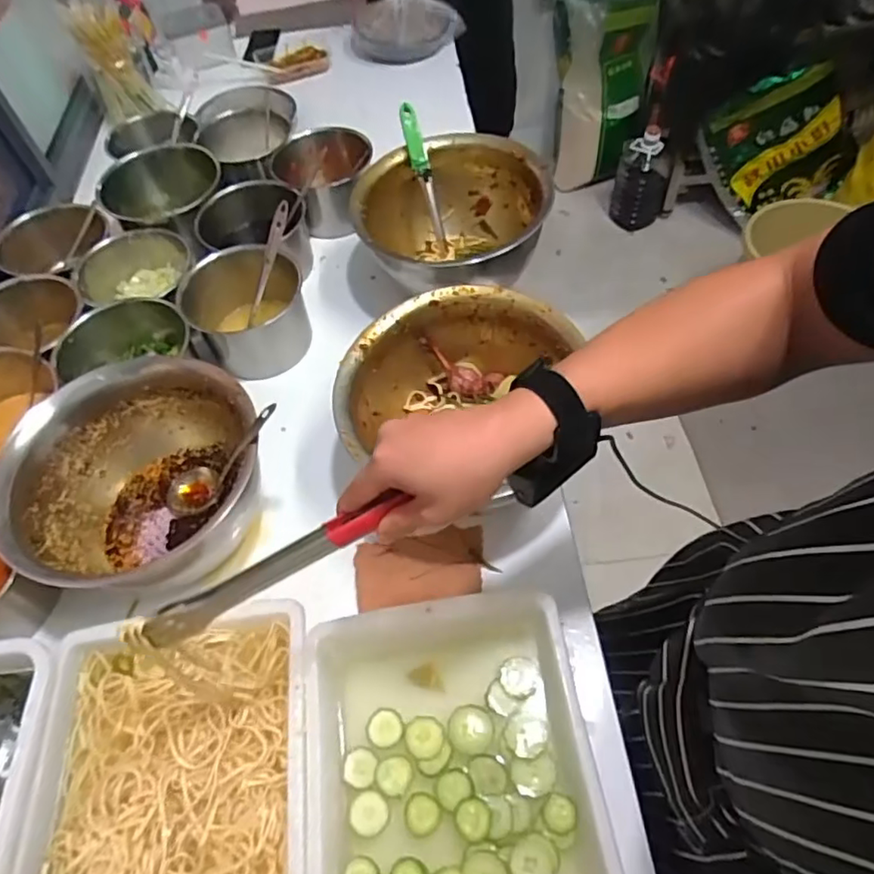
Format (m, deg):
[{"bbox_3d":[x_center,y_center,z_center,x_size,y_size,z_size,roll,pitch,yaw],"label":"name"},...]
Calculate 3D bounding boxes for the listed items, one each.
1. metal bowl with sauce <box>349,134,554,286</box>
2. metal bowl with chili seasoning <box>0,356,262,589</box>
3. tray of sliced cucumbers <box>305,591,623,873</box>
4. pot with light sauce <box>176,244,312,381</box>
[{"bbox_3d":[0.020,-0.310,0.909,0.269,0.156,0.264,-2,57,3],"label":"metal bowl with sauce"},{"bbox_3d":[-0.334,0.043,0.684,0.261,0.194,0.241,-2,57,3],"label":"metal bowl with chili seasoning"},{"bbox_3d":[0.015,0.314,0.537,0.246,0.070,0.311,-8,56,-1],"label":"tray of sliced cucumbers"},{"bbox_3d":[-0.277,-0.182,0.877,0.159,0.115,0.156,-2,57,3],"label":"pot with light sauce"}]

